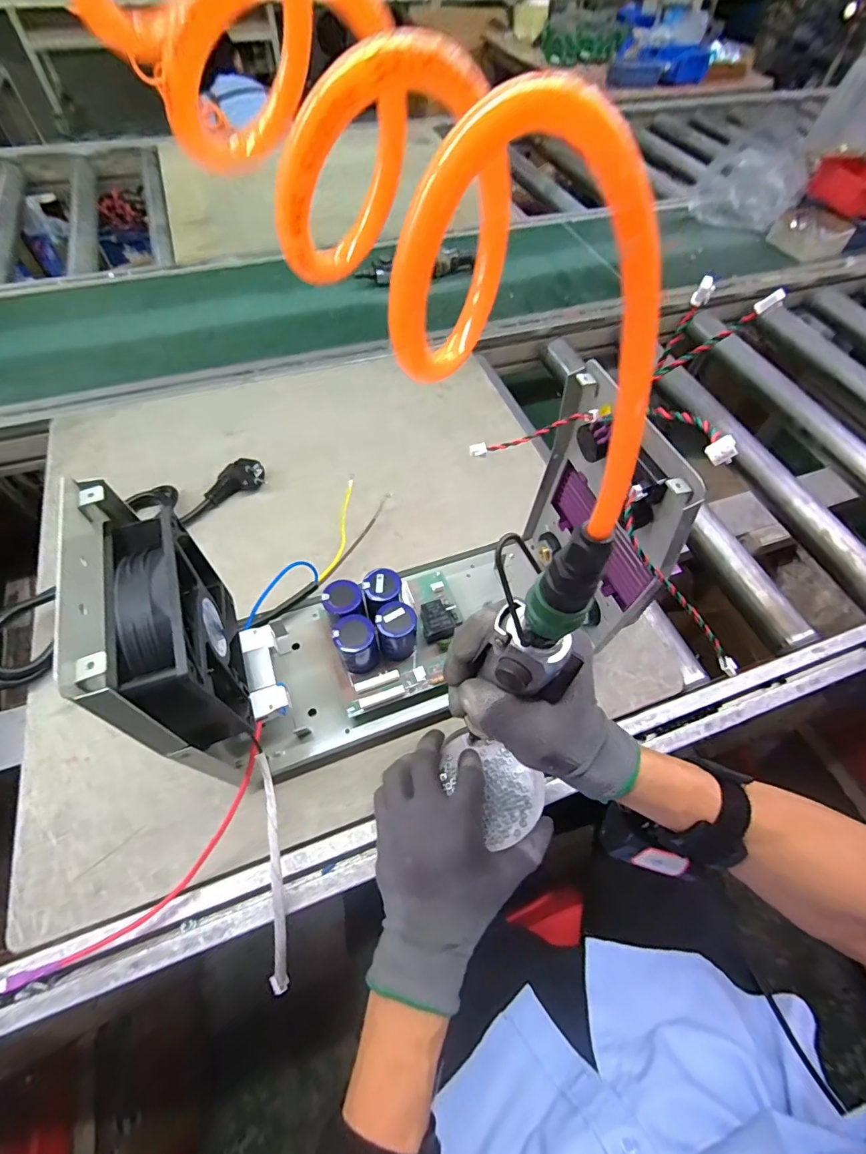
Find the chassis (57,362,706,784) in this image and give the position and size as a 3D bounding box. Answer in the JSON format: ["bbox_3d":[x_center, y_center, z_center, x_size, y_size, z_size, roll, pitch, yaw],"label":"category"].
[{"bbox_3d":[-0.033,0.017,0.366,0.328,0.238,0.158,-17,62,-13],"label":"chassis"}]

